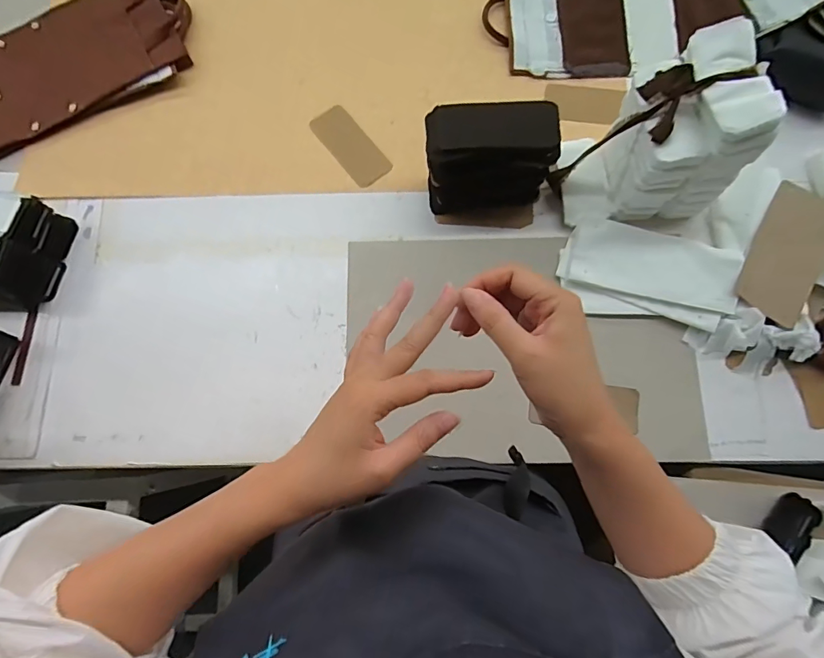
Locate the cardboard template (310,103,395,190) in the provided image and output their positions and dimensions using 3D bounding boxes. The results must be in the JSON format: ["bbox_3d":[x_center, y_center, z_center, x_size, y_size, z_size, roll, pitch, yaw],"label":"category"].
[{"bbox_3d":[-0.111,-0.329,0.797,0.068,0.010,0.167,-38,80,-7],"label":"cardboard template"}]

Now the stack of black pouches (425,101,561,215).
[{"bbox_3d":[0.119,-0.256,0.696,0.192,0.162,0.097,-2,78,0],"label":"stack of black pouches"}]

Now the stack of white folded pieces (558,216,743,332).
[{"bbox_3d":[0.371,-0.086,0.711,0.262,0.042,0.141,13,79,4],"label":"stack of white folded pieces"}]

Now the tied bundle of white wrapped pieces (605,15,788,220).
[{"bbox_3d":[0.375,-0.271,0.634,0.139,0.214,0.160,-13,78,-2],"label":"tied bundle of white wrapped pieces"}]

